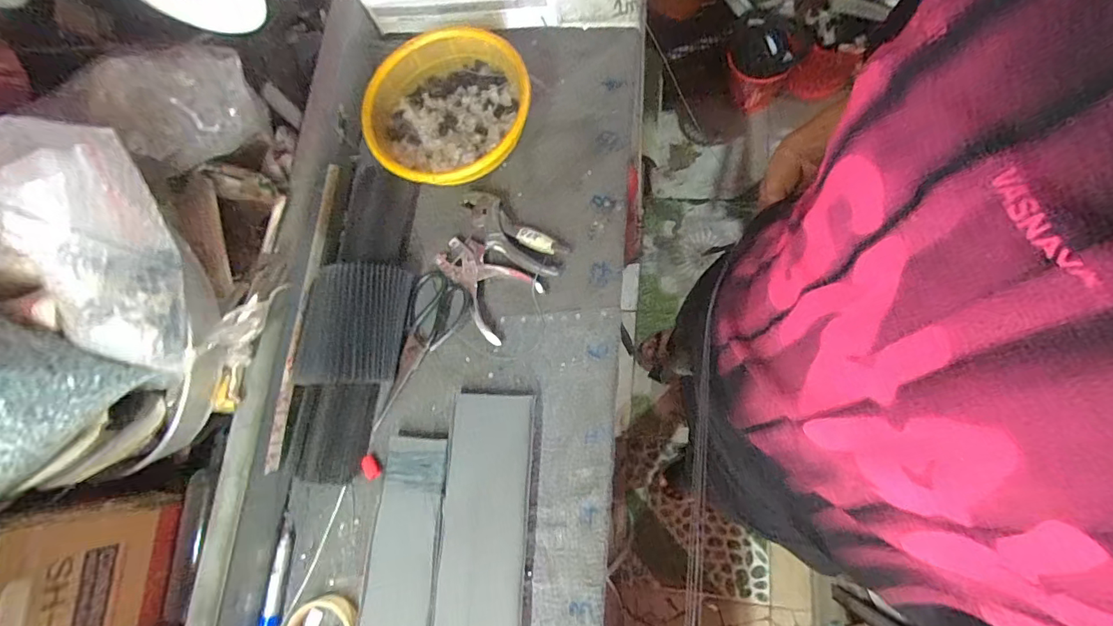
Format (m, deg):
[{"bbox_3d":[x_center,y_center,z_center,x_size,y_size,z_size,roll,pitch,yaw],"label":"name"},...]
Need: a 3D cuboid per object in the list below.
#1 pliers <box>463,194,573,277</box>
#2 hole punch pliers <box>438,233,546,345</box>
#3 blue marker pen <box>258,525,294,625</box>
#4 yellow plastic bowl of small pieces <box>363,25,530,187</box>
[{"bbox_3d":[-0.064,-0.111,0.656,0.169,0.016,0.059,37,80,10],"label":"pliers"},{"bbox_3d":[-0.102,-0.042,0.648,0.145,0.013,0.098,41,80,10],"label":"hole punch pliers"},{"bbox_3d":[-0.342,0.335,0.593,0.022,0.018,0.126,5,77,10],"label":"blue marker pen"},{"bbox_3d":[-0.151,-0.288,0.672,0.223,0.067,0.226,0,76,1],"label":"yellow plastic bowl of small pieces"}]

